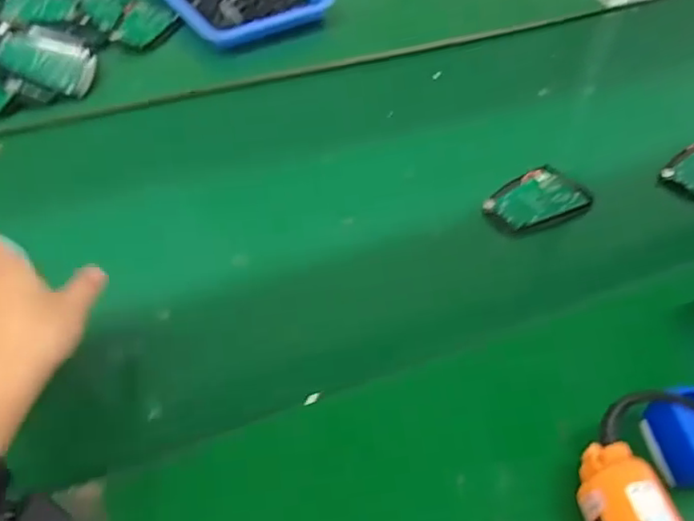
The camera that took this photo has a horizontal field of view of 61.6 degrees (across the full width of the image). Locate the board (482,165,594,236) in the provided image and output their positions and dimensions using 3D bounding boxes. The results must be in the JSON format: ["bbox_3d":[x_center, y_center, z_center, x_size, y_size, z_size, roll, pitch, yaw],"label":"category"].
[{"bbox_3d":[0.169,-0.053,0.522,0.090,0.007,0.065,-27,53,-22],"label":"board"}]

